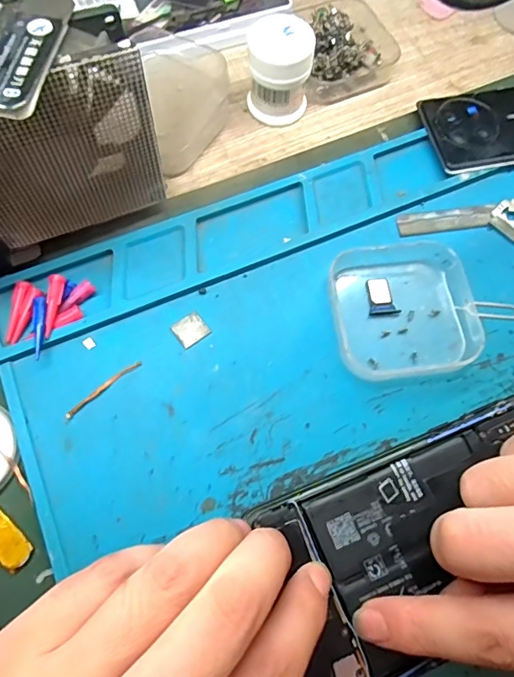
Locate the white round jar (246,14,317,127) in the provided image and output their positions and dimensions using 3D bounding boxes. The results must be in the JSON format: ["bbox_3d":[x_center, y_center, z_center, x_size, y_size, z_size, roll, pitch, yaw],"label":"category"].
[{"bbox_3d":[0.012,-0.144,0.255,0.034,0.042,0.029,4,69,-1],"label":"white round jar"}]

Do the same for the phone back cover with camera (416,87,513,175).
[{"bbox_3d":[0.126,-0.115,0.261,0.062,0.009,0.050,-12,70,-7],"label":"phone back cover with camera"}]

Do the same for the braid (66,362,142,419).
[{"bbox_3d":[-0.067,0.021,0.205,0.038,0.004,0.004,-39,75,-15],"label":"braid"}]

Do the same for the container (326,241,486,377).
[{"bbox_3d":[0.070,-0.015,0.218,0.067,0.013,0.060,-5,69,-4],"label":"container"}]

